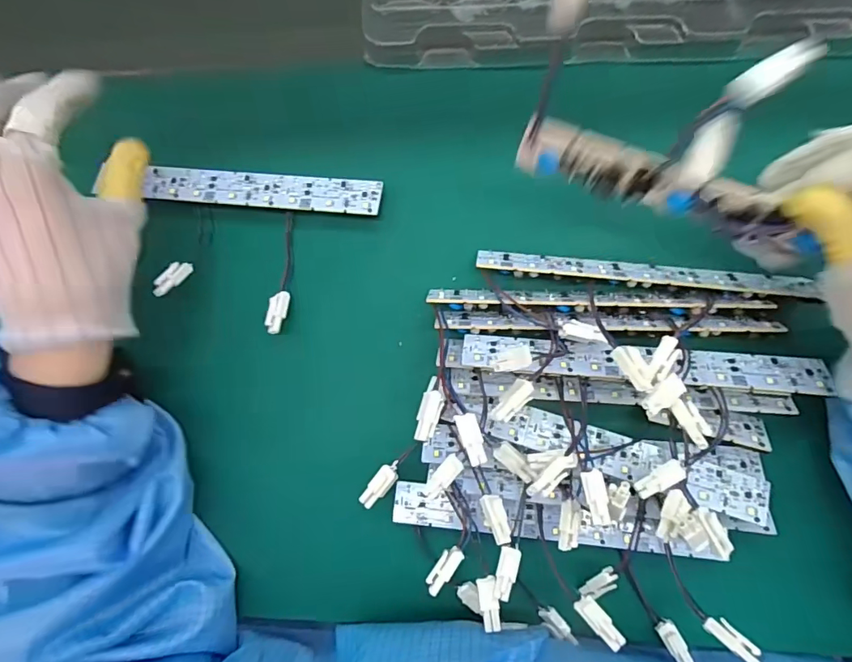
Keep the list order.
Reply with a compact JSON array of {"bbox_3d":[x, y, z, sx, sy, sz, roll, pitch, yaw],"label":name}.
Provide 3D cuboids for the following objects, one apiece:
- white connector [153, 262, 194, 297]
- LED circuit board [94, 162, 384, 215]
[{"bbox_3d":[-0.152,-0.032,0.286,0.009,0.007,0.028,24,51,7],"label":"white connector"},{"bbox_3d":[-0.103,-0.091,0.306,0.151,0.004,0.027,4,70,4],"label":"LED circuit board"}]

